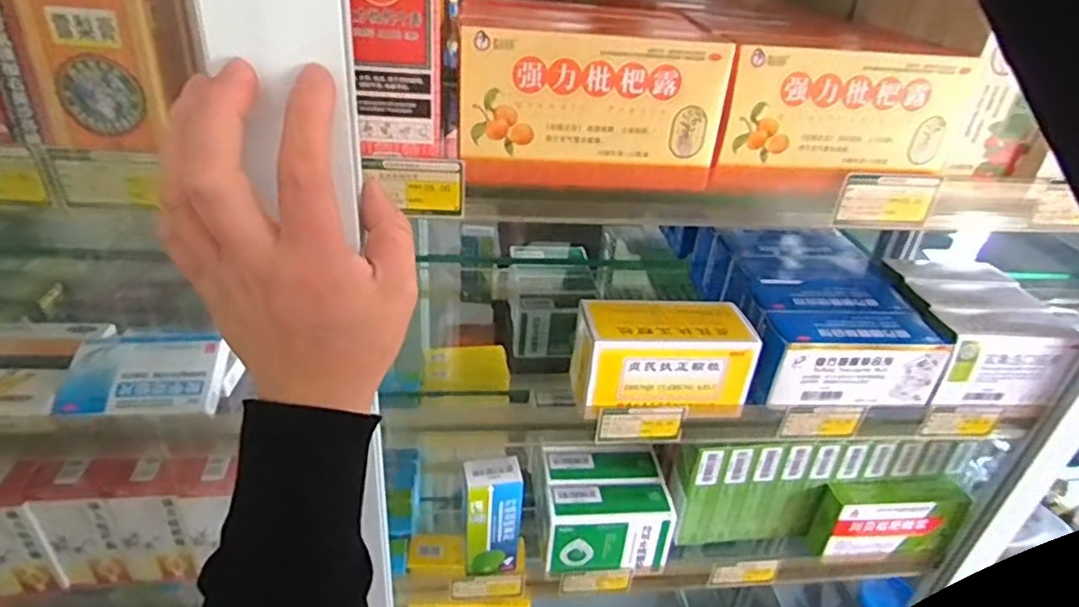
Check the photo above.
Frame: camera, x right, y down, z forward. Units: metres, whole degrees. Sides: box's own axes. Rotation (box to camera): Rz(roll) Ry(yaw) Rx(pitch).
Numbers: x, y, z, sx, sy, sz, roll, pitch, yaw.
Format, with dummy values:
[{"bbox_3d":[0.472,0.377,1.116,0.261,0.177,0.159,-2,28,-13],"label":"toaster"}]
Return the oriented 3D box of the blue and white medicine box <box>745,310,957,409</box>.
[{"bbox_3d":[0.258,0.045,0.543,0.157,0.067,0.054,1,33,-7],"label":"blue and white medicine box"}]

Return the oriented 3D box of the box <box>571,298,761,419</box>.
[{"bbox_3d":[0.104,0.042,0.534,0.143,0.066,0.071,0,33,-9],"label":"box"}]

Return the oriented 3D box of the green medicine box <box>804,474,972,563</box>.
[{"bbox_3d":[0.362,0.225,0.665,0.148,0.086,0.040,1,33,-8],"label":"green medicine box"}]

